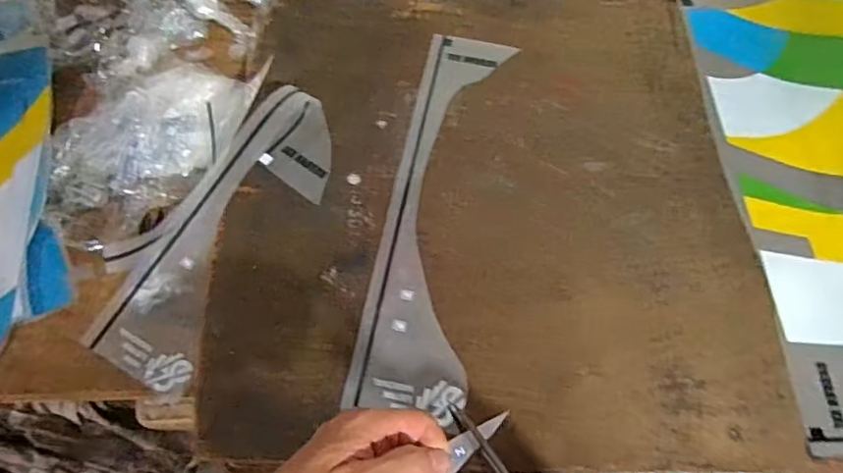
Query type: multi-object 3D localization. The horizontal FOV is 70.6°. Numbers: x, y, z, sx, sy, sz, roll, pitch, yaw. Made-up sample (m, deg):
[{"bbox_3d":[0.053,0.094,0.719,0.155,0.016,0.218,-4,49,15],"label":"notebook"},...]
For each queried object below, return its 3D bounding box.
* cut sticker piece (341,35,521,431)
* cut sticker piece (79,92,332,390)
[{"bbox_3d":[0.022,-0.043,0.670,0.109,0.004,0.474,10,64,2],"label":"cut sticker piece"},{"bbox_3d":[-0.215,-0.012,0.644,0.125,0.085,0.349,31,68,14],"label":"cut sticker piece"}]

